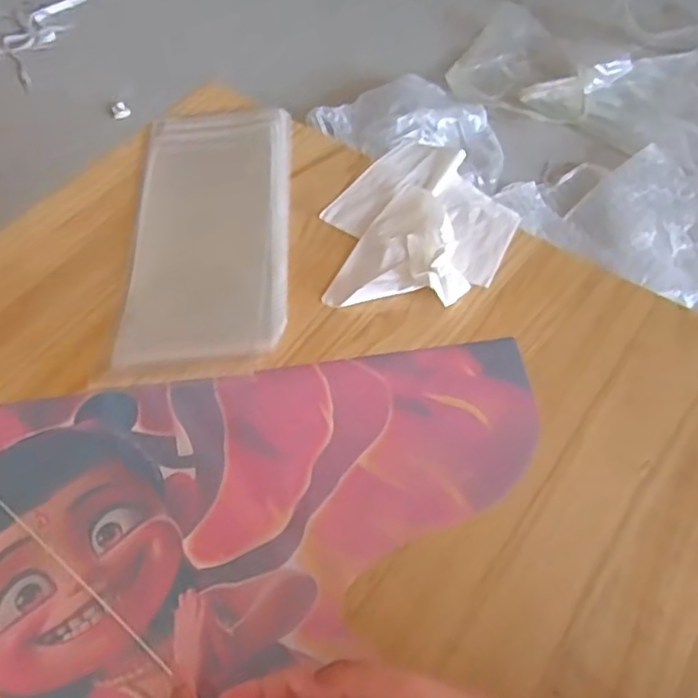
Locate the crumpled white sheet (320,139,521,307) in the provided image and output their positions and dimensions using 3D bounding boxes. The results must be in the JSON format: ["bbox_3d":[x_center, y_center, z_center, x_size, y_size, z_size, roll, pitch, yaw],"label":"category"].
[{"bbox_3d":[0.074,-0.137,0.663,0.191,0.034,0.229,3,57,8],"label":"crumpled white sheet"}]

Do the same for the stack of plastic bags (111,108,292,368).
[{"bbox_3d":[-0.142,-0.132,0.672,0.159,0.016,0.338,-5,59,2],"label":"stack of plastic bags"}]

